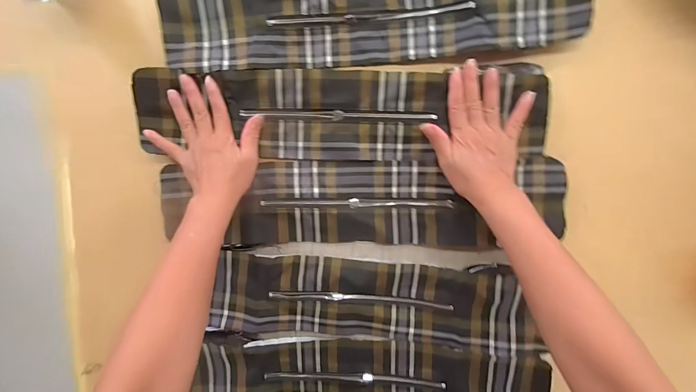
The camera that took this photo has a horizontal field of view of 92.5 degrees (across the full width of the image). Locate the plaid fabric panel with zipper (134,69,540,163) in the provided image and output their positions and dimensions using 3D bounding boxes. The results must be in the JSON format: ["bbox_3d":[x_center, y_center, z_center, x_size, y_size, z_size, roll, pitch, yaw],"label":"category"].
[{"bbox_3d":[-0.010,-0.104,0.441,0.527,0.035,0.115,1,105,2],"label":"plaid fabric panel with zipper"}]

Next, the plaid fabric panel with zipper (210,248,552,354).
[{"bbox_3d":[0.036,0.154,0.481,0.447,0.026,0.118,4,94,2],"label":"plaid fabric panel with zipper"}]

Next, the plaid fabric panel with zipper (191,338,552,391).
[{"bbox_3d":[0.022,0.283,0.490,0.521,0.024,0.134,2,98,4],"label":"plaid fabric panel with zipper"}]

